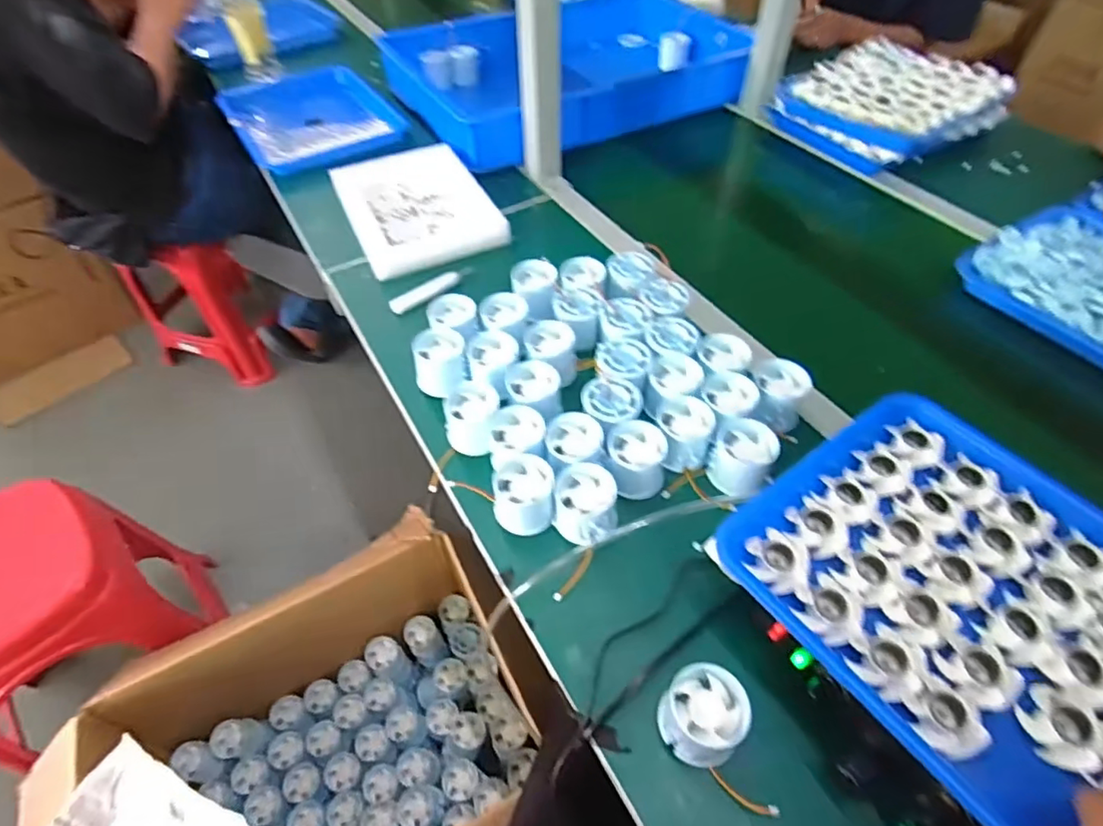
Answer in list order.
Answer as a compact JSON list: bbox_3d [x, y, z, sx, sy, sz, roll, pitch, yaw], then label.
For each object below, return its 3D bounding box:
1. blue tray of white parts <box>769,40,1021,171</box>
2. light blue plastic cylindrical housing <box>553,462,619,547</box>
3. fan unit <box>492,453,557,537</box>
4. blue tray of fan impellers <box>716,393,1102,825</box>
[{"bbox_3d":[0.576,-0.529,0.979,0.339,0.075,0.271,-27,55,-20],"label":"blue tray of white parts"},{"bbox_3d":[0.031,0.081,0.509,0.056,0.044,0.058,0,50,0],"label":"light blue plastic cylindrical housing"},{"bbox_3d":[-0.025,0.072,0.517,0.053,0.045,0.062,-2,50,-1],"label":"fan unit"},{"bbox_3d":[0.314,0.151,0.384,0.246,0.039,0.359,-29,56,-22],"label":"blue tray of fan impellers"}]

